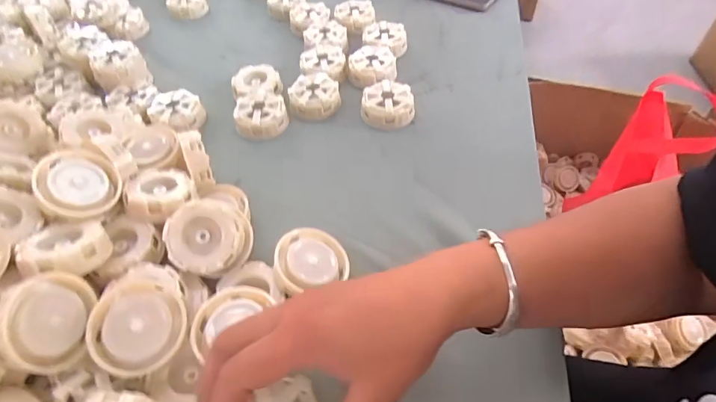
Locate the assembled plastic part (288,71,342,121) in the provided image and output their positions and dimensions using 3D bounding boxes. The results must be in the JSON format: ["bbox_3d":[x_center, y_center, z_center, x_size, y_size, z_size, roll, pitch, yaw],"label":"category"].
[{"bbox_3d":[-0.052,-0.129,0.537,0.056,0.026,0.056,7,50,9],"label":"assembled plastic part"}]

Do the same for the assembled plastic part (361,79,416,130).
[{"bbox_3d":[0.035,-0.113,0.519,0.060,0.033,0.054,7,50,9],"label":"assembled plastic part"}]

